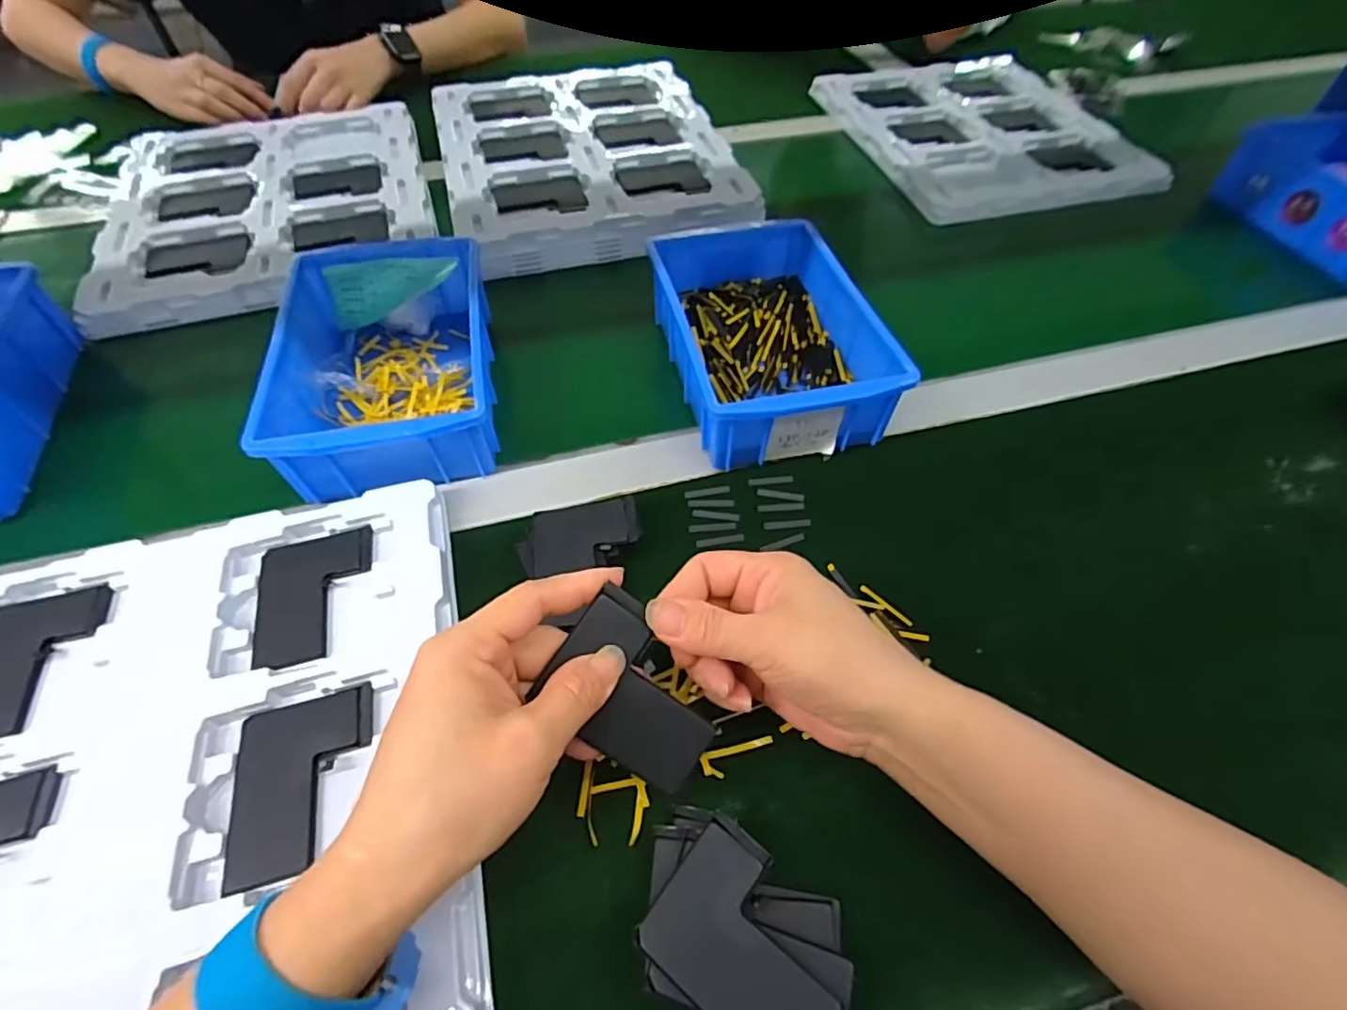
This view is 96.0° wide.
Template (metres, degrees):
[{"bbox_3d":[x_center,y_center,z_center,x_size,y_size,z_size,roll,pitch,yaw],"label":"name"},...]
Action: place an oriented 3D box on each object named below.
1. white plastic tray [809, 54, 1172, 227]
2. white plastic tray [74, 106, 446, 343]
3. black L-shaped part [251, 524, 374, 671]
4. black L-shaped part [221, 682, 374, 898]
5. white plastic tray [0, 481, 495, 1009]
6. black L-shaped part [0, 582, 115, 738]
[{"bbox_3d":[0.372,-0.463,0.736,0.326,0.017,0.385,-8,55,-7],"label":"white plastic tray"},{"bbox_3d":[-0.391,-0.300,0.595,0.282,0.029,0.330,-16,55,-14],"label":"white plastic tray"},{"bbox_3d":[-0.201,0.050,0.340,0.060,0.004,0.080,-12,54,-11],"label":"black L-shaped part"},{"bbox_3d":[-0.174,0.130,0.285,0.058,0.007,0.078,-11,54,-11],"label":"black L-shaped part"},{"bbox_3d":[-0.236,0.141,0.271,0.277,0.026,0.322,-13,54,-12],"label":"white plastic tray"},{"bbox_3d":[-0.337,0.082,0.317,0.062,0.006,0.079,-10,54,-10],"label":"black L-shaped part"}]

